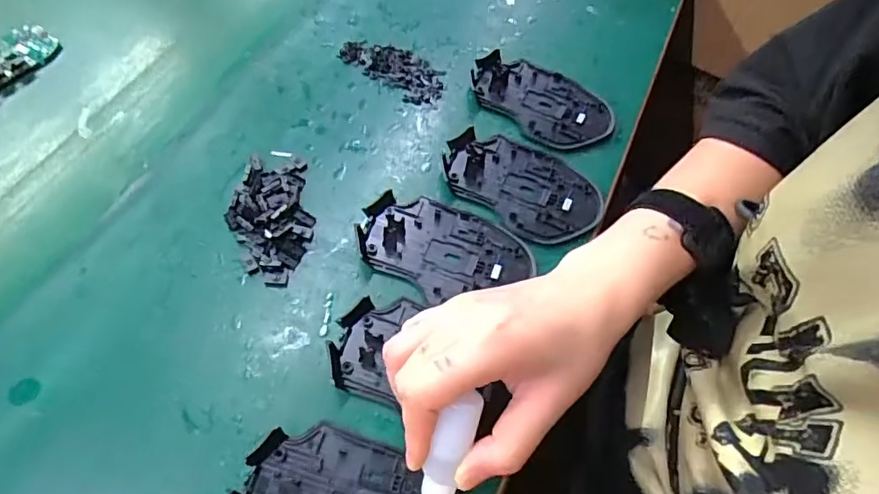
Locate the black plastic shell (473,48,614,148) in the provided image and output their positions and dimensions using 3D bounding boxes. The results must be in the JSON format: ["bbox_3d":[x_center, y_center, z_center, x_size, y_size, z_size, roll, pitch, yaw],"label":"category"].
[{"bbox_3d":[0.082,-0.120,0.430,0.112,0.013,0.072,37,63,16],"label":"black plastic shell"}]

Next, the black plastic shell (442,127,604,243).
[{"bbox_3d":[0.060,-0.047,0.389,0.113,0.011,0.073,33,62,15],"label":"black plastic shell"}]

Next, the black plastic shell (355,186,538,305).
[{"bbox_3d":[0.004,0.000,0.356,0.114,0.011,0.067,17,60,6],"label":"black plastic shell"}]

